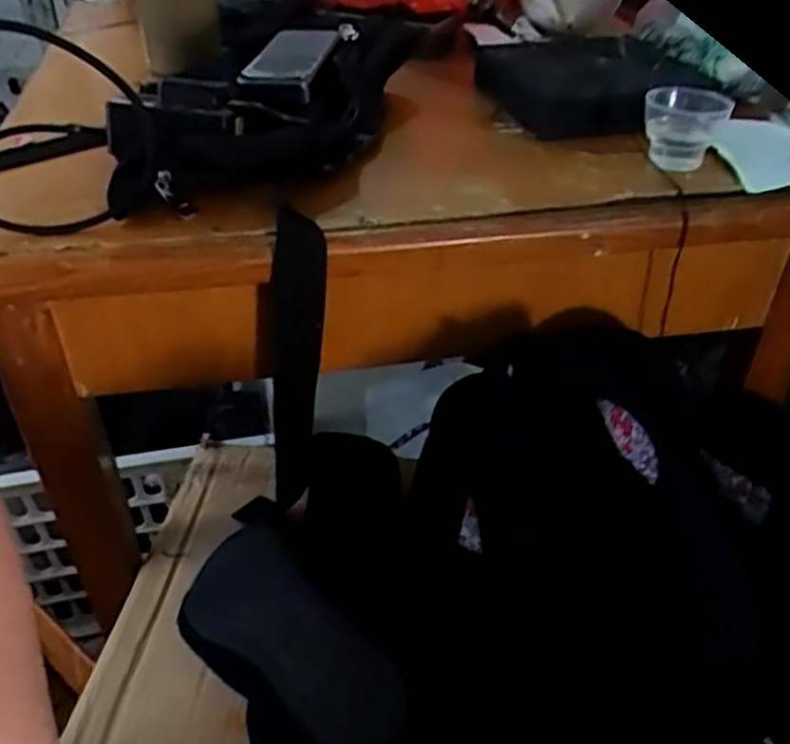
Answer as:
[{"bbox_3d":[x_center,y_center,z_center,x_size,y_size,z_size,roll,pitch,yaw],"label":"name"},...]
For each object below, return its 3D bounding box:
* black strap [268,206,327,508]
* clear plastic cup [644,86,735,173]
[{"bbox_3d":[-0.071,0.008,0.532,0.033,0.258,0.021,4,44,-5],"label":"black strap"},{"bbox_3d":[0.206,-0.178,0.538,0.056,0.047,0.058,15,41,17],"label":"clear plastic cup"}]

